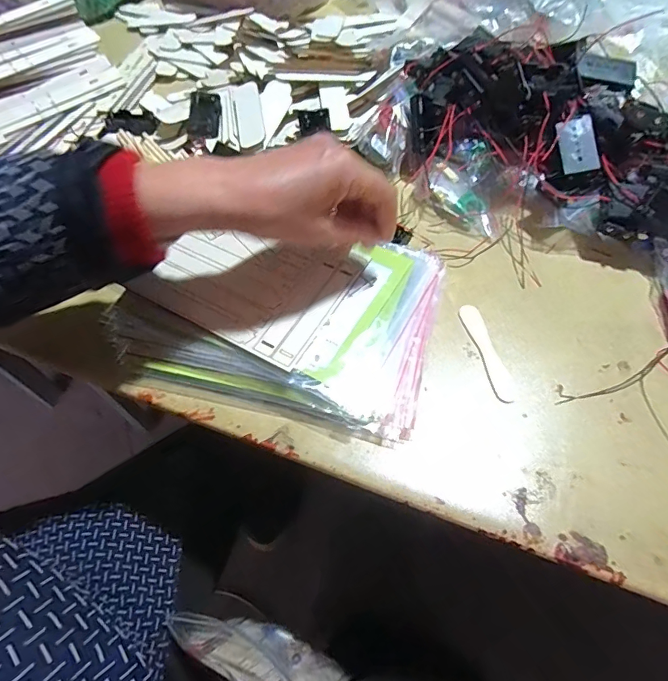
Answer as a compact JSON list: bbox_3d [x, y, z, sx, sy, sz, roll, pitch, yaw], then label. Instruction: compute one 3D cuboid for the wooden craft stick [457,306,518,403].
[{"bbox_3d":[0.127,0.008,0.367,0.017,0.004,0.091,-12,59,-6],"label":"wooden craft stick"}]

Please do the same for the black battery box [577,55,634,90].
[{"bbox_3d":[0.263,-0.260,0.432,0.054,0.010,0.027,13,93,6],"label":"black battery box"}]

